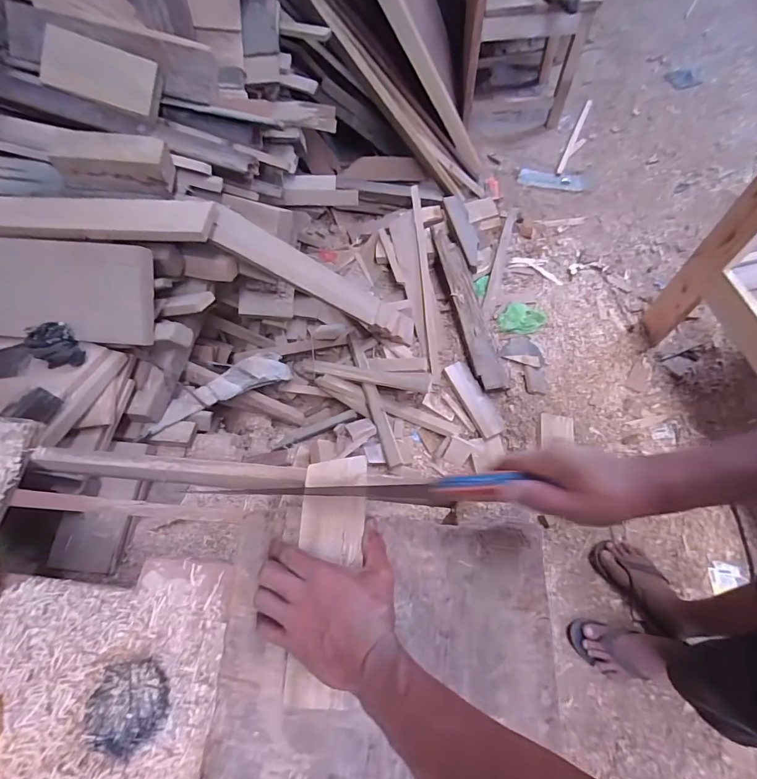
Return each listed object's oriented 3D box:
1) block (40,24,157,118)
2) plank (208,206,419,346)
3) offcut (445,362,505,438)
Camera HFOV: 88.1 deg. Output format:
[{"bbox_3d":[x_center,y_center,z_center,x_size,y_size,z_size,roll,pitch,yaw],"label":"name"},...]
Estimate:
[{"bbox_3d":[-0.574,-0.664,0.817,0.220,0.030,0.101,12,110,-10],"label":"block"},{"bbox_3d":[-0.130,-0.287,1.074,0.038,0.663,0.118,-27,60,35],"label":"plank"},{"bbox_3d":[0.289,0.028,1.182,0.074,0.033,0.241,-26,67,-8],"label":"offcut"}]

